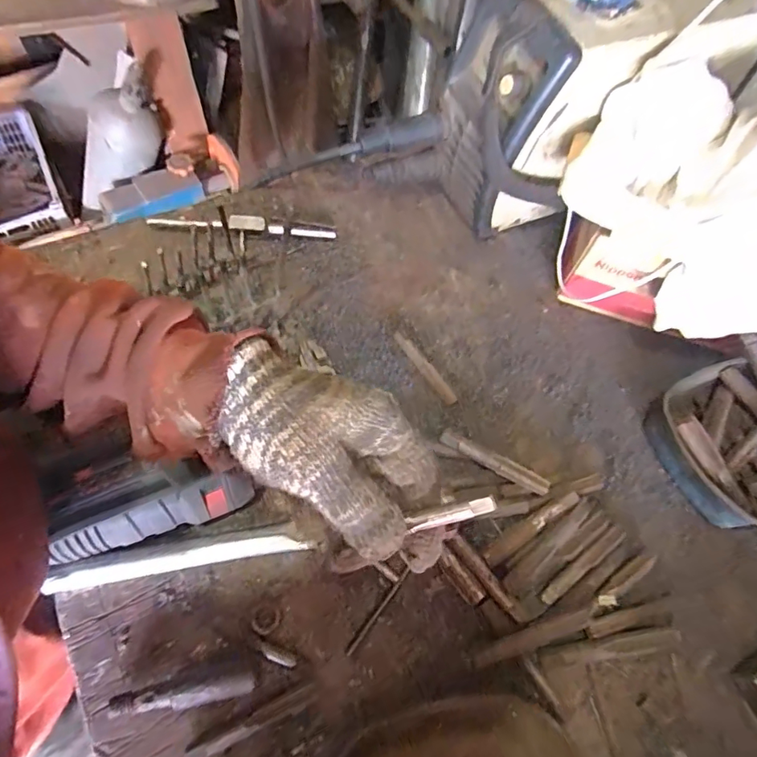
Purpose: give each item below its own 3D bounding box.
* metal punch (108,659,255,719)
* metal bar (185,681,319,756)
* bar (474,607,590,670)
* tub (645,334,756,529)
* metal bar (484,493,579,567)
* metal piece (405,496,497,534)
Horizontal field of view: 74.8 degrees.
[{"bbox_3d":[-0.148,0.238,0.376,0.103,0.017,0.023,-10,65,-11],"label":"metal punch"},{"bbox_3d":[-0.094,0.260,0.372,0.101,0.010,0.013,-21,67,-16],"label":"metal bar"},{"bbox_3d":[0.127,0.214,0.409,0.105,0.010,0.017,-14,66,-13],"label":"bar"},{"bbox_3d":[0.350,0.062,0.482,0.136,0.077,0.156,-22,68,-16],"label":"tub"},{"bbox_3d":[0.142,0.139,0.459,0.106,0.013,0.014,-28,70,-18],"label":"metal bar"},{"bbox_3d":[0.040,0.074,0.269,0.048,0.004,0.009,-22,63,15],"label":"metal piece"}]

